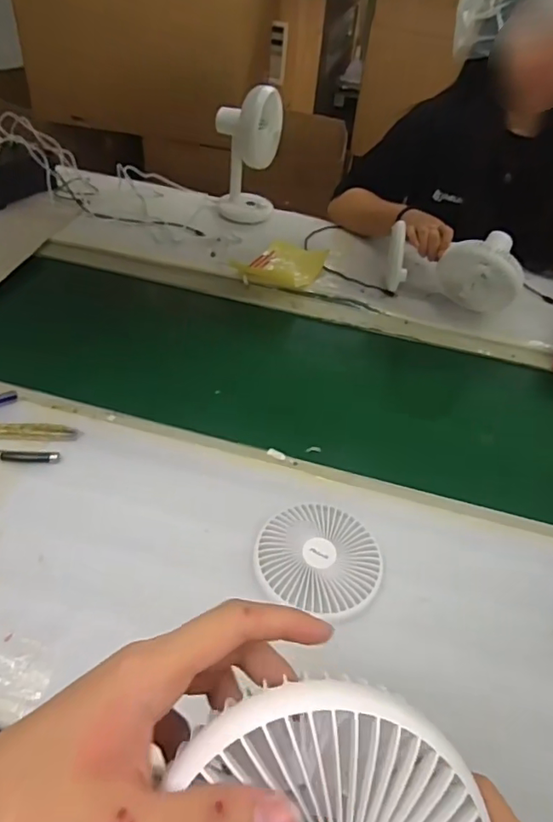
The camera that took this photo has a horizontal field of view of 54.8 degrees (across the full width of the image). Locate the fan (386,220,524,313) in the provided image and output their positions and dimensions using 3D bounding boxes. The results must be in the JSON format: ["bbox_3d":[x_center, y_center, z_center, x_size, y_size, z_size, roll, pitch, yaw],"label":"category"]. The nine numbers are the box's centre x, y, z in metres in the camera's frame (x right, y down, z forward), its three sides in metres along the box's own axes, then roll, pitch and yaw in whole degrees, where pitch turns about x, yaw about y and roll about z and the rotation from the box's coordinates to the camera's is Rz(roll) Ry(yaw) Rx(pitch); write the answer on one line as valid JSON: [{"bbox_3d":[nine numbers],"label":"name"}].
[{"bbox_3d":[0.290,-0.240,0.877,0.206,0.094,0.090,16,44,10],"label":"fan"}]

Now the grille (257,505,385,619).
[{"bbox_3d":[0.043,0.146,0.540,0.122,0.007,0.118,4,43,-4],"label":"grille"}]

